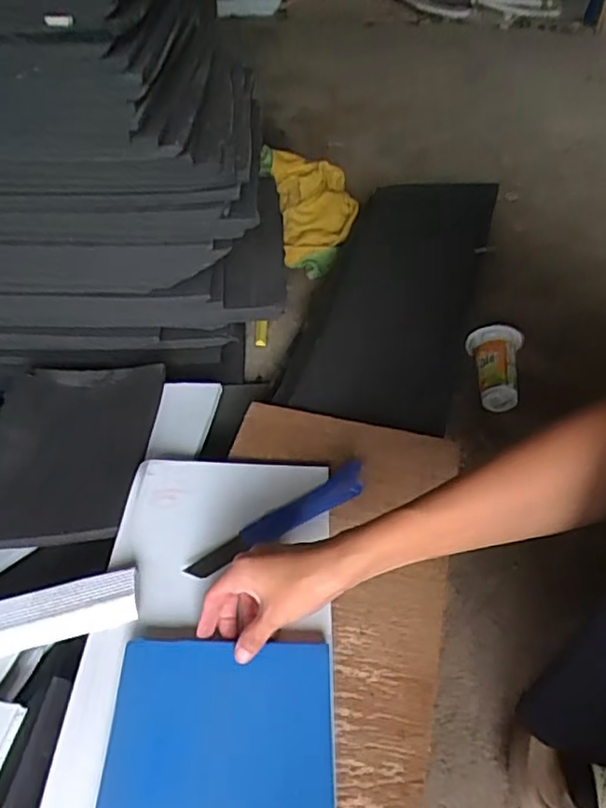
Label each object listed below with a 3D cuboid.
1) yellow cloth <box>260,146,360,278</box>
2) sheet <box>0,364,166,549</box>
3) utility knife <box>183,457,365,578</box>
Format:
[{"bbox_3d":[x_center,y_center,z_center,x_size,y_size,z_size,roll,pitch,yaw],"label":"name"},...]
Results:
[{"bbox_3d":[0.013,-0.306,0.990,0.153,0.126,0.183,0,45,-1],"label":"yellow cloth"},{"bbox_3d":[-0.253,0.049,0.646,0.178,0.043,0.241,2,45,0],"label":"sheet"},{"bbox_3d":[-0.017,0.100,0.558,0.186,0.015,0.033,-26,52,-25],"label":"utility knife"}]

